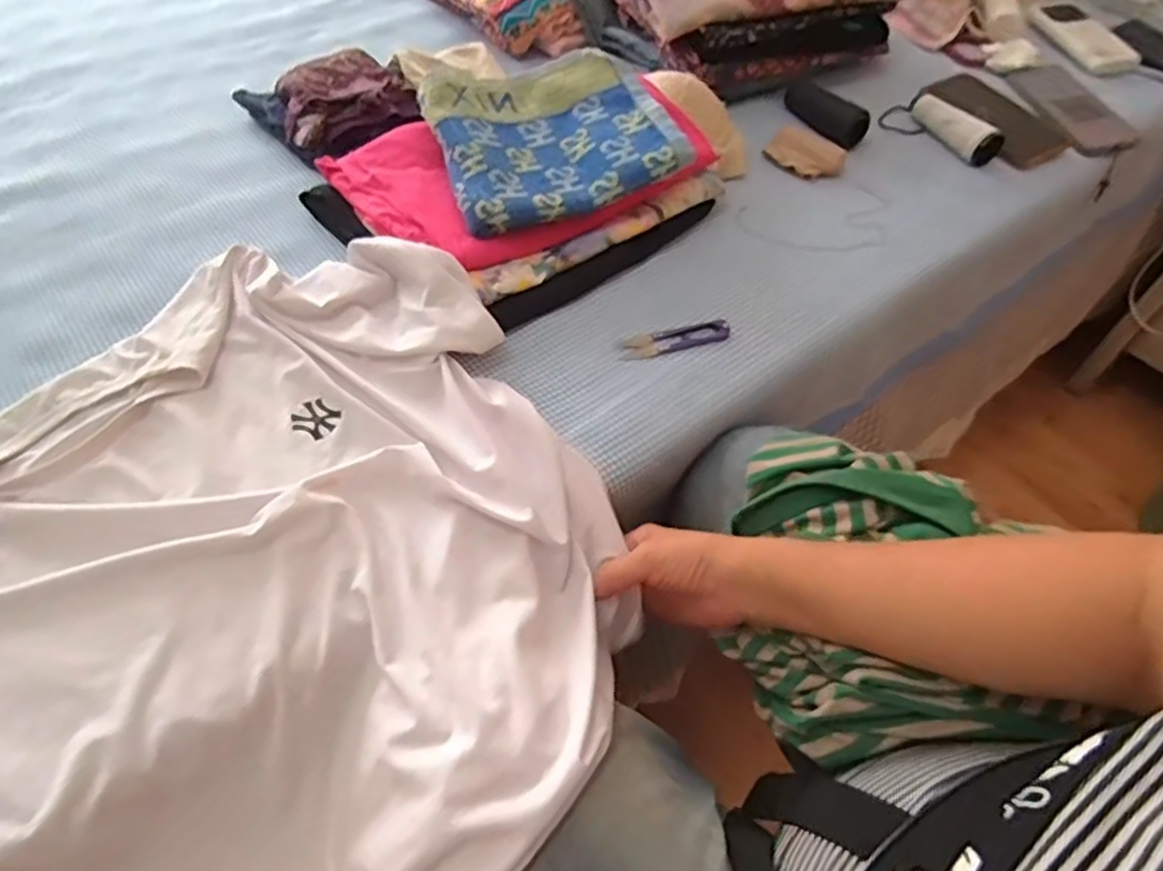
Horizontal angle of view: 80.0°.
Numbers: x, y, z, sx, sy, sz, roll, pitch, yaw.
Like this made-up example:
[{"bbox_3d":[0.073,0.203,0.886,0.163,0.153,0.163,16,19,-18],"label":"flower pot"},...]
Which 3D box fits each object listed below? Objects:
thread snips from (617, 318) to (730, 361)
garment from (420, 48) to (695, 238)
[{"bbox_3d":[0.081,-0.083,0.603,0.102,0.011,0.024,-15,57,-14],"label":"thread snips"},{"bbox_3d":[-0.025,-0.278,0.640,0.212,0.048,0.179,-15,56,-12],"label":"garment"}]

